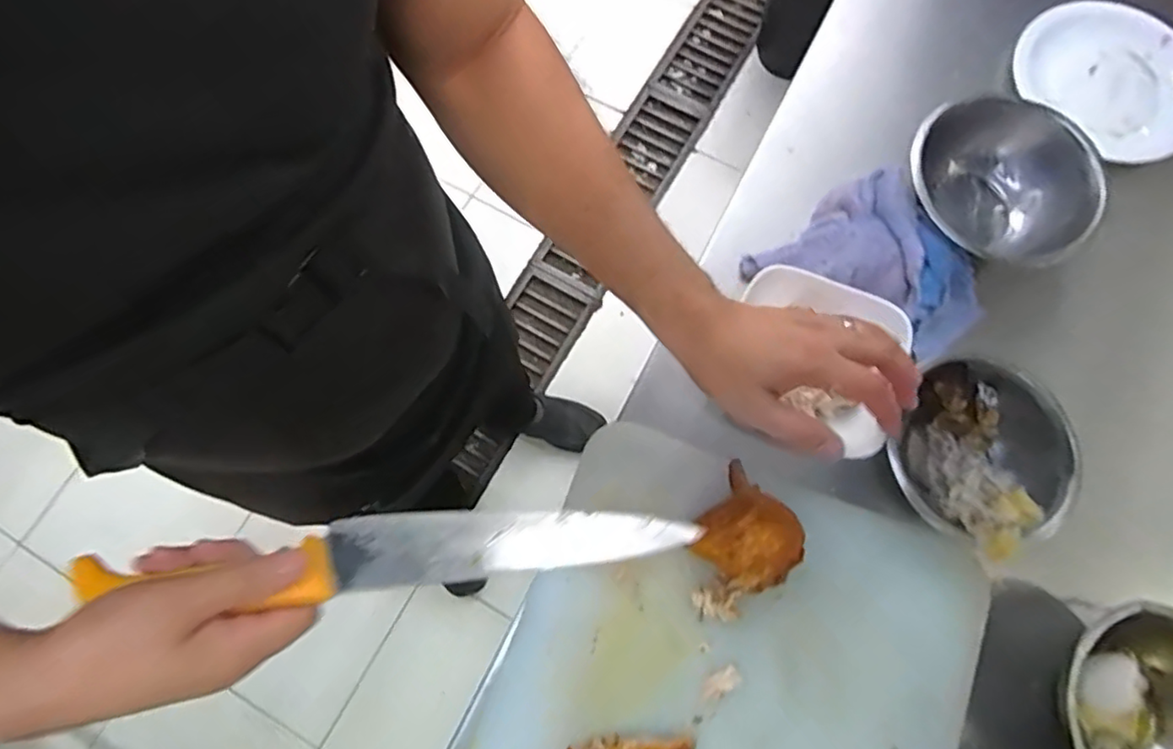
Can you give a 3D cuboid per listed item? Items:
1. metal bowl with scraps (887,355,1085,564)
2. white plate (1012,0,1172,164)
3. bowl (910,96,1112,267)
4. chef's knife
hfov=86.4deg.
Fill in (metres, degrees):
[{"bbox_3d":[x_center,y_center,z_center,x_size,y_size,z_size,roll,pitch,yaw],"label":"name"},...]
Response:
[{"bbox_3d":[0.318,0.066,0.519,0.141,0.071,0.148,0,75,1],"label":"metal bowl with scraps"},{"bbox_3d":[0.530,-0.304,0.634,0.170,0.037,0.171,-2,76,8],"label":"white plate"},{"bbox_3d":[0.372,-0.163,0.579,0.171,0.084,0.162,0,75,1],"label":"bowl"},{"bbox_3d":[-0.108,0.112,0.395,0.359,0.023,0.047,-2,74,-12],"label":"chef's knife"}]

